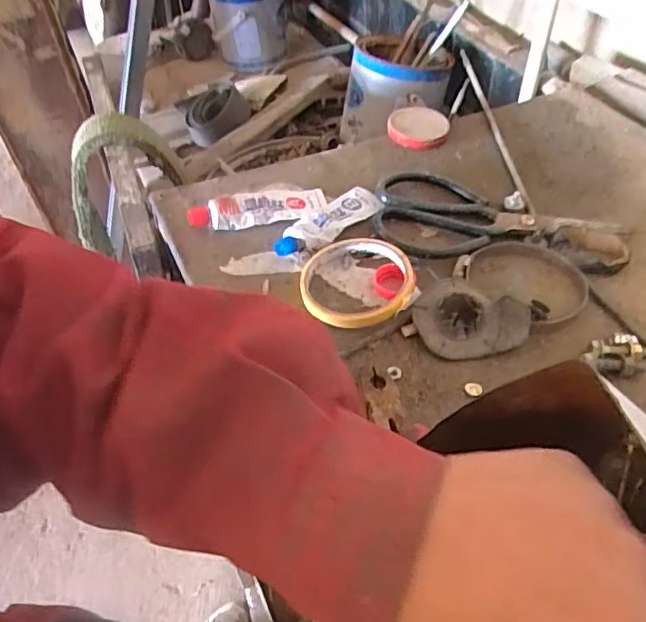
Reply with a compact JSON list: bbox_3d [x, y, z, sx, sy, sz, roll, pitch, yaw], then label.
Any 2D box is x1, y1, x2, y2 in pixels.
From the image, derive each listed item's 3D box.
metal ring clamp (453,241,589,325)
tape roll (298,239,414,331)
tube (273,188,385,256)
[{"bbox_3d":[0.161,-0.029,0.454,0.093,0.014,0.092,0,47,0],"label":"metal ring clamp"},{"bbox_3d":[0.025,-0.024,0.449,0.084,0.019,0.087,0,47,0],"label":"tape roll"},{"bbox_3d":[0.004,-0.079,0.499,0.039,0.016,0.123,36,57,29],"label":"tube"}]

